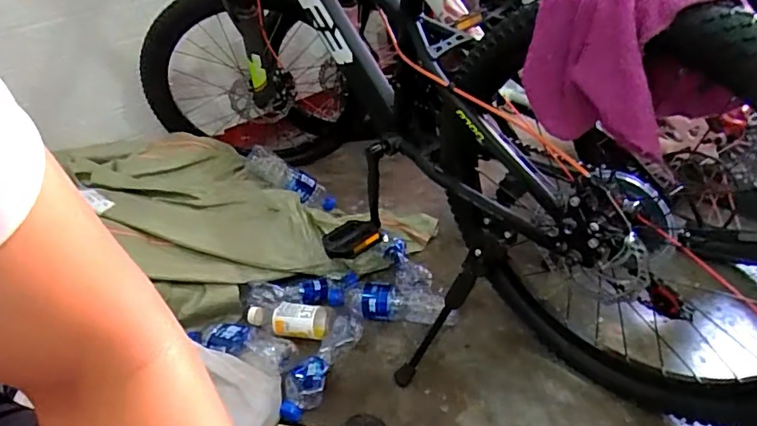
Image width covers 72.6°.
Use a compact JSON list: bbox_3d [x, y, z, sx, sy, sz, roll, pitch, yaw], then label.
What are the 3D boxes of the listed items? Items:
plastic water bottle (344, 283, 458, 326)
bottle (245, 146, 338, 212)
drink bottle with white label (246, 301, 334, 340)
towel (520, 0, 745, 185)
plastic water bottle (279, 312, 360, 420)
[{"bbox_3d":[0.035,0.160,0.905,0.202,0.054,0.056,2,34,14],"label":"plastic water bottle"},{"bbox_3d":[-0.198,-0.070,1.190,0.231,0.062,0.068,31,27,-20],"label":"bottle"},{"bbox_3d":[-0.163,0.182,0.899,0.164,0.051,0.053,5,35,18],"label":"drink bottle with white label"},{"bbox_3d":[0.229,-0.146,0.496,0.091,0.160,0.179,-30,39,-27],"label":"towel"},{"bbox_3d":[-0.091,0.236,0.825,0.058,0.041,0.218,11,38,26],"label":"plastic water bottle"}]

